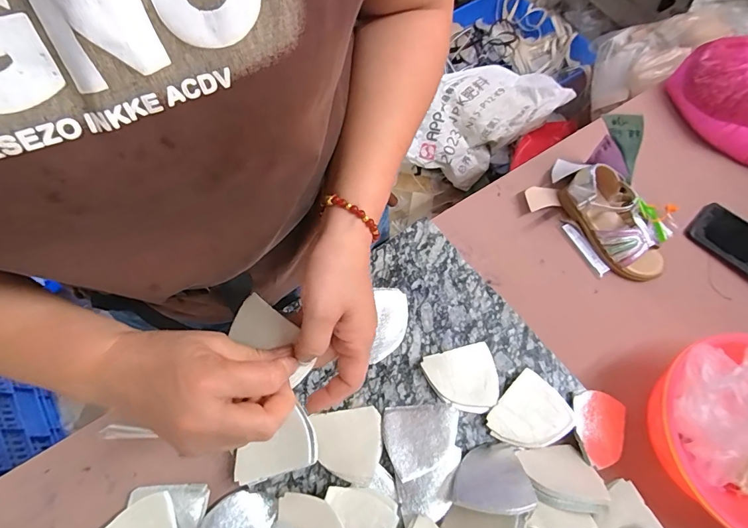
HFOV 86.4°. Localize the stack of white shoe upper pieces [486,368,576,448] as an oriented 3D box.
[{"bbox_3d":[0.171,0.167,0.433,0.081,0.009,0.073,-41,72,-17],"label":"stack of white shoe upper pieces"}]

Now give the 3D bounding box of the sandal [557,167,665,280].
[{"bbox_3d":[0.315,-0.052,0.523,0.068,0.062,0.160,-30,85,-14],"label":"sandal"}]

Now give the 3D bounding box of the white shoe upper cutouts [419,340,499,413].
[{"bbox_3d":[0.100,0.130,0.447,0.079,0.013,0.069,-14,66,-7],"label":"white shoe upper cutouts"}]

